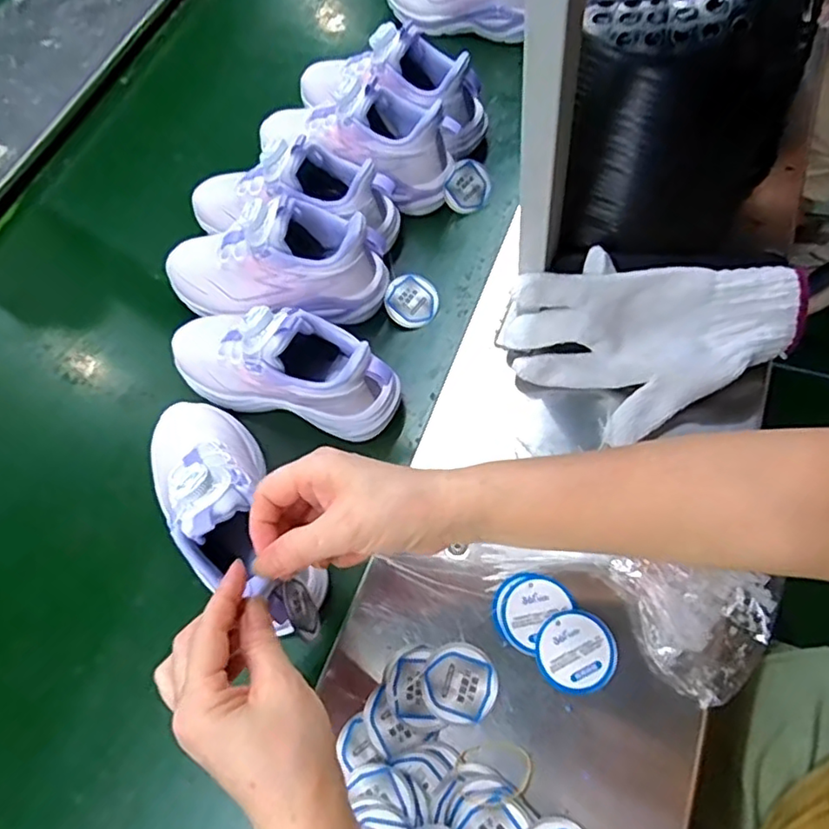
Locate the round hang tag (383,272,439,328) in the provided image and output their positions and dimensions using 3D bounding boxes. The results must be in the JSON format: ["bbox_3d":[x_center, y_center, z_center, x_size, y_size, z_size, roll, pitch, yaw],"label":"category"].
[{"bbox_3d":[-0.002,-0.105,0.557,0.049,0.004,0.049,1,83,-10],"label":"round hang tag"}]

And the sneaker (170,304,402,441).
[{"bbox_3d":[-0.117,-0.044,0.489,0.207,0.094,0.073,14,67,13],"label":"sneaker"}]

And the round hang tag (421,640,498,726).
[{"bbox_3d":[0.030,0.175,0.393,0.048,0.007,0.048,-3,64,6],"label":"round hang tag"}]

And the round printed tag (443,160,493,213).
[{"bbox_3d":[0.054,-0.227,0.600,0.051,0.048,0.007,4,23,-22],"label":"round printed tag"}]

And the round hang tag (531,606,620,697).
[{"bbox_3d":[0.105,0.155,0.393,0.049,0.005,0.051,-2,70,4],"label":"round hang tag"}]

